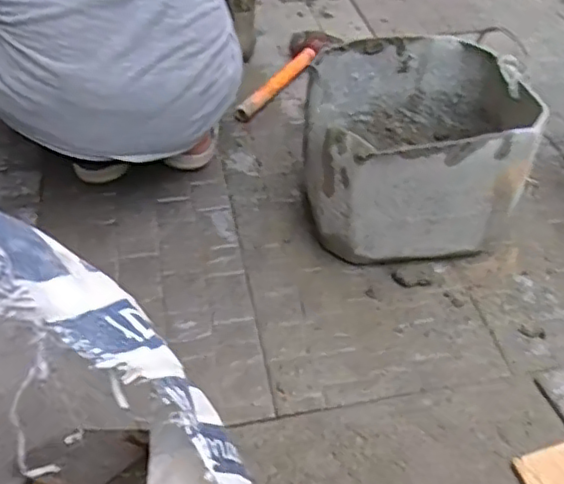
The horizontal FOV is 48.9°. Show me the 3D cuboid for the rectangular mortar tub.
[{"bbox_3d":[0.184,-0.132,0.908,0.288,0.223,0.274,-6,45,-6],"label":"rectangular mortar tub"}]

